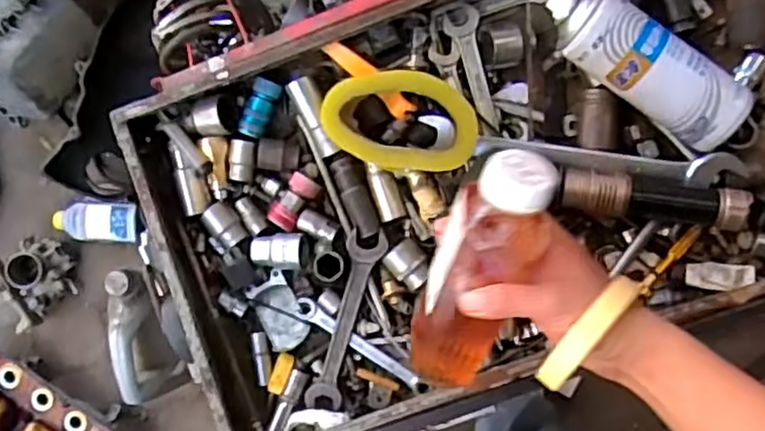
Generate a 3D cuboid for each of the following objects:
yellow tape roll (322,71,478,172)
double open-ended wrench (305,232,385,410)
[{"bbox_3d":[0.015,-0.083,0.601,0.134,0.018,0.084,3,88,5],"label":"yellow tape roll"},{"bbox_3d":[-0.034,0.098,0.639,0.035,0.008,0.171,15,89,6],"label":"double open-ended wrench"}]

